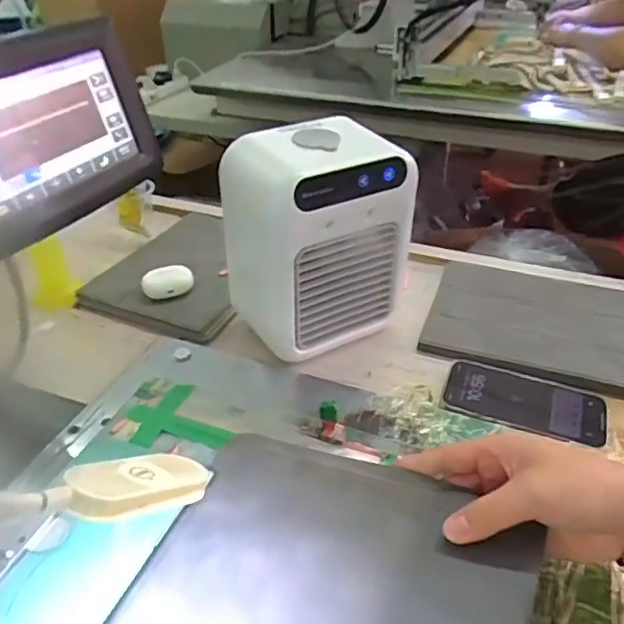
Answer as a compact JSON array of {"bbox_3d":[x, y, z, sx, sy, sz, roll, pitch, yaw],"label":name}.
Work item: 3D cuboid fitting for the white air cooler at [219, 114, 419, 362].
[{"bbox_3d":[0.006,-0.072,0.603,0.155,0.219,0.118,-17,39,-21],"label":"white air cooler"}]

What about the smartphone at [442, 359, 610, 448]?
[{"bbox_3d":[0.204,0.086,0.568,0.147,0.012,0.079,11,38,16],"label":"smartphone"}]

